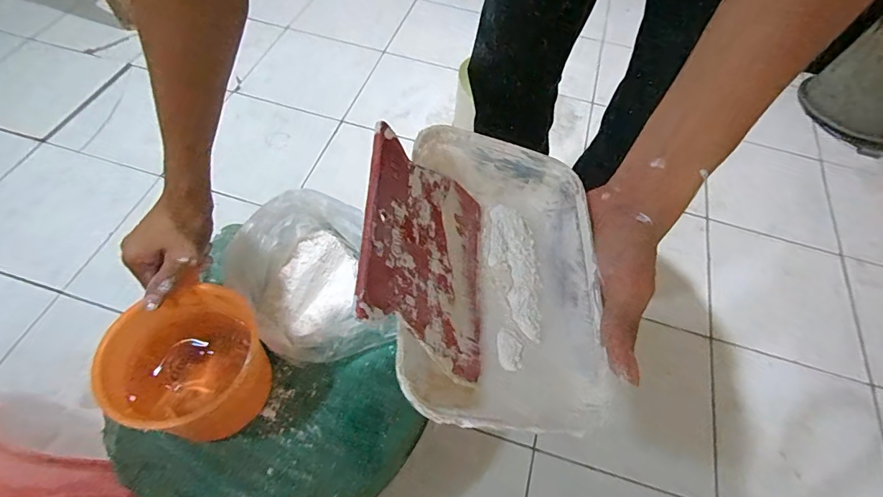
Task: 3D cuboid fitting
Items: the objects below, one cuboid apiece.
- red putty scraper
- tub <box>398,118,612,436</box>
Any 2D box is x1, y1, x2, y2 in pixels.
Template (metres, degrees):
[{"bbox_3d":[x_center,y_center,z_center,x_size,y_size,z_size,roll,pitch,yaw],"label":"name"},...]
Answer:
[{"bbox_3d":[-0.006,0.000,0.234,0.004,0.101,0.110,-16,54,30],"label":"red putty scraper"},{"bbox_3d":[0.037,0.013,0.255,0.109,0.066,0.165,5,59,0],"label":"tub"}]

